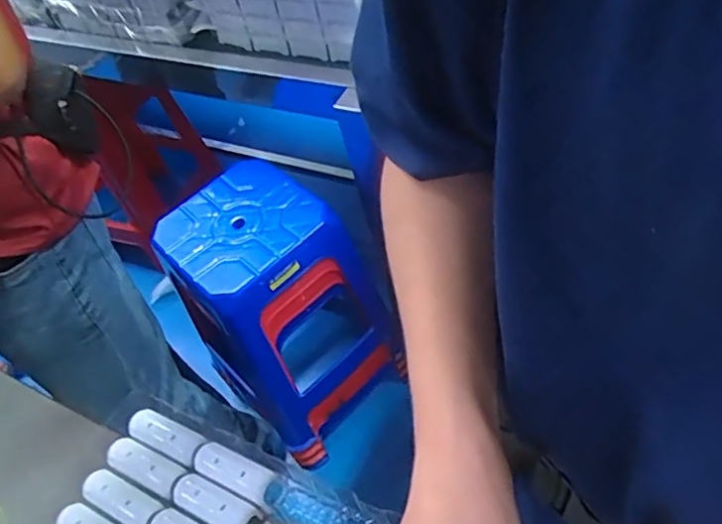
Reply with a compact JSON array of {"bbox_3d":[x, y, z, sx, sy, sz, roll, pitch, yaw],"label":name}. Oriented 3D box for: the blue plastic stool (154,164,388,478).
[{"bbox_3d":[-0.171,0.104,1.306,0.325,0.571,0.314,-42,53,-20],"label":"blue plastic stool"}]

